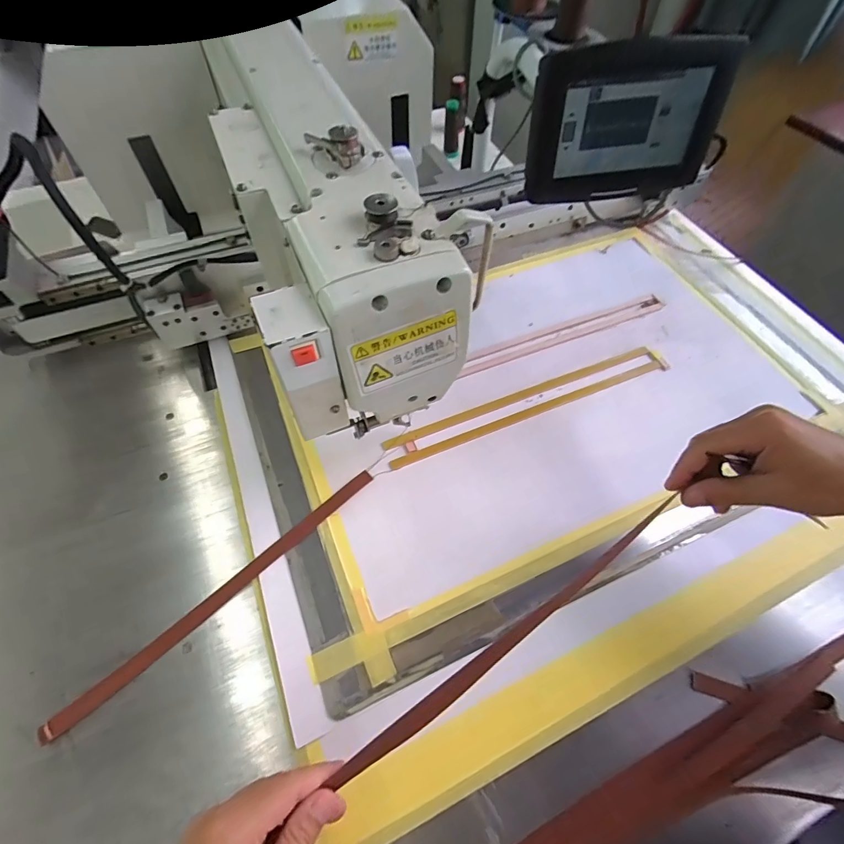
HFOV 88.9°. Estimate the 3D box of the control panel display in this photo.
[{"bbox_3d":[0.217,-0.314,0.451,0.201,0.134,0.038,-10,59,-7],"label":"control panel display"}]

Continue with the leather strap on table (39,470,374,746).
[{"bbox_3d":[-0.187,0.164,0.427,0.349,0.006,0.018,-39,66,-22],"label":"leather strap on table"}]

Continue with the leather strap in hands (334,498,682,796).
[{"bbox_3d":[0.080,0.163,0.342,0.331,0.024,0.017,-35,65,-10],"label":"leather strap in hands"}]

